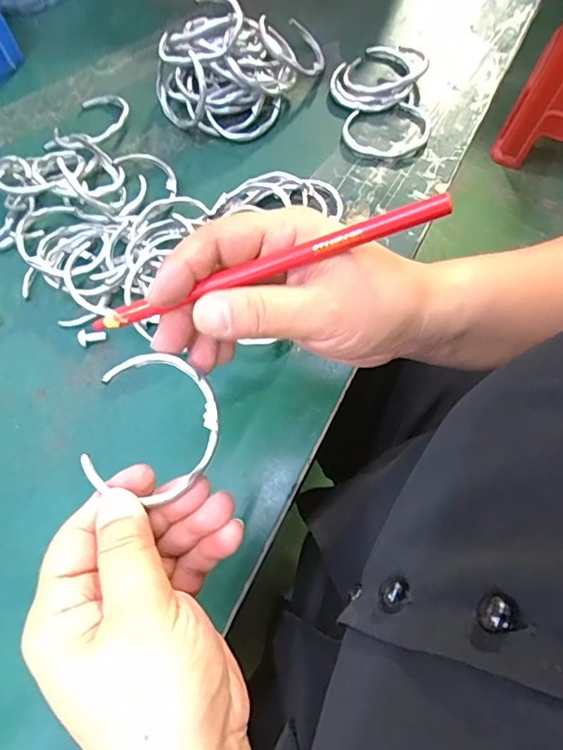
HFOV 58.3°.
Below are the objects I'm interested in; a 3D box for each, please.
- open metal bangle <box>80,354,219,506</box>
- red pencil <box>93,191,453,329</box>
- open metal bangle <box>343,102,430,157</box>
[{"bbox_3d":[-0.055,0.021,0.222,0.054,0.009,0.063,5,68,5],"label":"open metal bangle"},{"bbox_3d":[-0.010,-0.045,0.216,0.160,0.007,0.009,-16,66,15],"label":"red pencil"},{"bbox_3d":[0.083,-0.191,0.397,0.067,0.007,0.048,-13,67,-3],"label":"open metal bangle"}]

